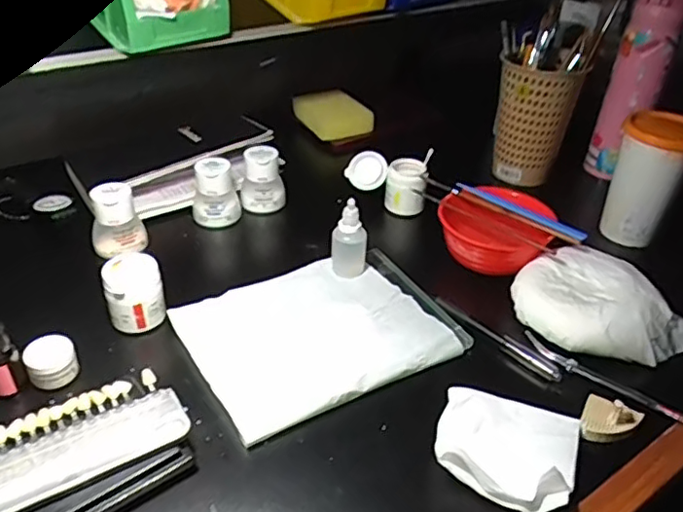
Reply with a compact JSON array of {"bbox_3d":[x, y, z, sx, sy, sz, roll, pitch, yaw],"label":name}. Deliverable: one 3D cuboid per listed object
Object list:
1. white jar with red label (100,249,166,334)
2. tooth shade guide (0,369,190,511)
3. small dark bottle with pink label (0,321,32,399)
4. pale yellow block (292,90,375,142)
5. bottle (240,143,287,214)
[{"bbox_3d":[-0.173,0.032,0.502,0.043,0.058,0.041,4,36,-3],"label":"white jar with red label"},{"bbox_3d":[-0.177,0.119,0.378,0.147,0.007,0.063,-19,42,-29],"label":"tooth shade guide"},{"bbox_3d":[-0.245,0.074,0.431,0.026,0.057,0.023,-20,43,-31],"label":"small dark bottle with pink label"},{"bbox_3d":[-0.008,-0.197,0.838,0.075,0.033,0.107,-17,42,-28],"label":"pale yellow block"},{"bbox_3d":[-0.087,-0.084,0.666,0.047,0.063,0.043,-1,37,-9],"label":"bottle"}]

